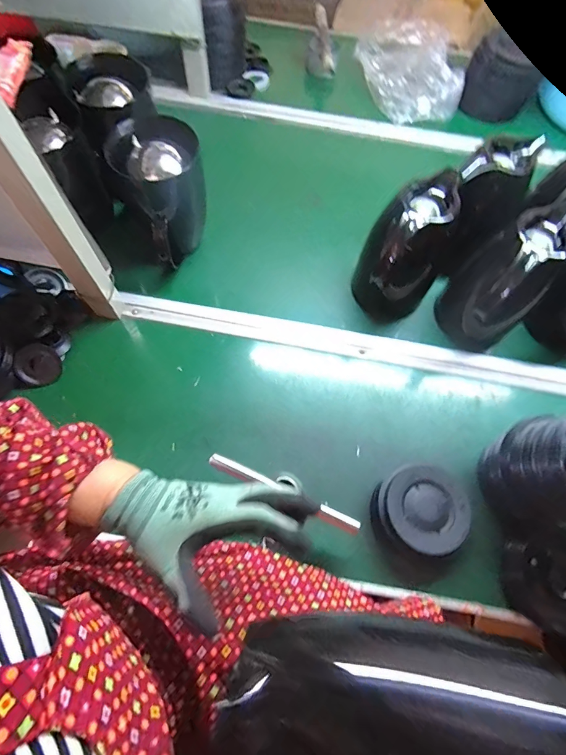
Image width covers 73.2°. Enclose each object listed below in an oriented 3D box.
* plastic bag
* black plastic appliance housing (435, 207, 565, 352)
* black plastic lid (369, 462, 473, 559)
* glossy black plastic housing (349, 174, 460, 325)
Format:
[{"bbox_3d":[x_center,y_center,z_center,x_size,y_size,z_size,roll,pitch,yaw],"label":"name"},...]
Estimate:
[{"bbox_3d":[0.289,-0.710,0.876,0.194,0.077,0.291,-6,67,-6],"label":"plastic bag"},{"bbox_3d":[0.321,-0.129,0.571,0.113,0.204,0.106,-5,67,-5],"label":"black plastic appliance housing"},{"bbox_3d":[0.182,0.176,0.509,0.118,0.045,0.113,1,67,-3],"label":"black plastic lid"},{"bbox_3d":[0.177,-0.183,0.580,0.118,0.198,0.094,-17,69,-10],"label":"glossy black plastic housing"}]

